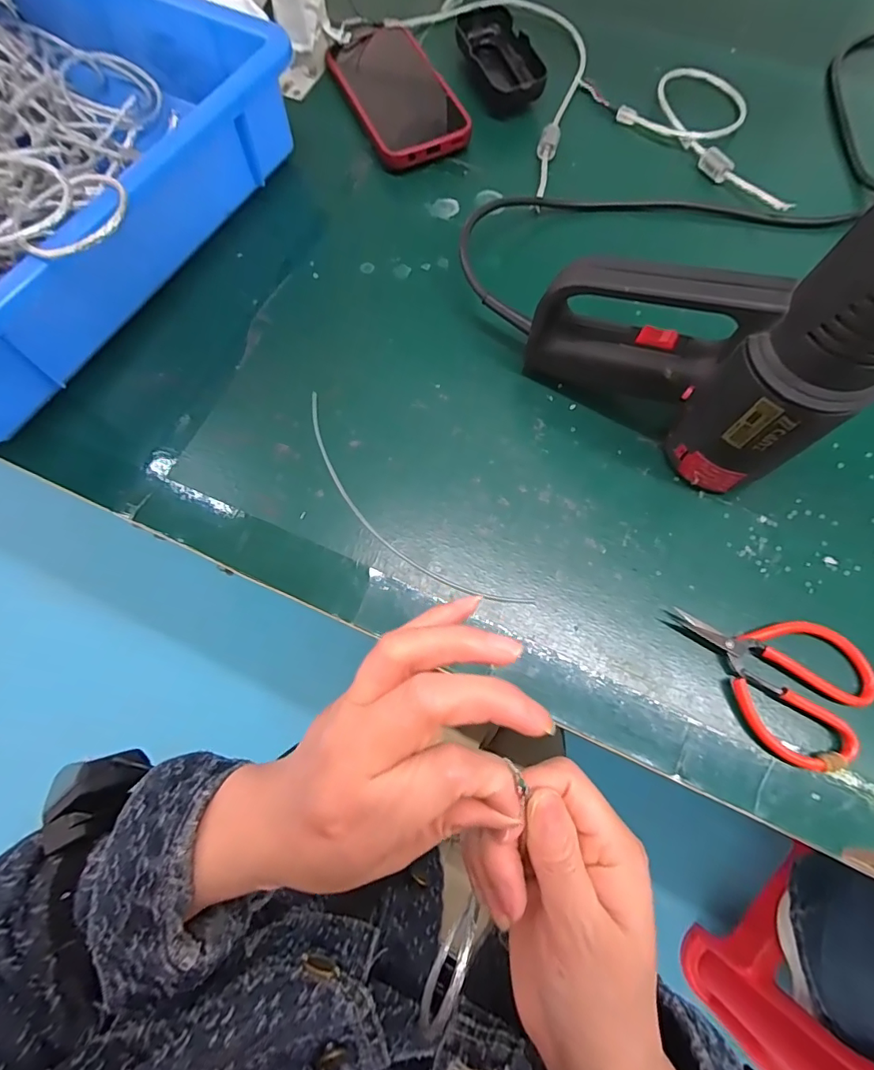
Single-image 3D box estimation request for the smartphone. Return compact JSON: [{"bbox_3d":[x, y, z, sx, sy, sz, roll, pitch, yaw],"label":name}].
[{"bbox_3d":[-0.040,-0.398,0.444,0.082,0.020,0.172,-22,74,-4],"label":"smartphone"}]

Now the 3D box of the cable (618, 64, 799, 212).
[{"bbox_3d":[0.253,-0.347,0.426,0.101,0.013,0.166,-43,77,-10],"label":"cable"}]

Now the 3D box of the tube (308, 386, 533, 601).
[{"bbox_3d":[-0.029,-0.016,0.334,0.216,0.006,0.044,43,80,13],"label":"tube"}]

